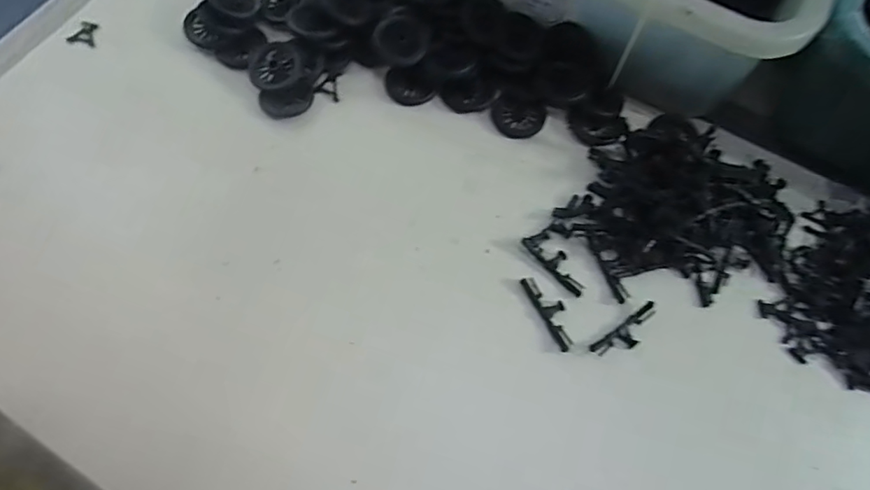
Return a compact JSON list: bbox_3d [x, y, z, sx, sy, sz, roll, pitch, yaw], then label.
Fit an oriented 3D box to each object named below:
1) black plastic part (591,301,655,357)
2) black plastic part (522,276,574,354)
[{"bbox_3d":[0.115,0.053,0.330,0.047,0.005,0.015,-33,73,-14],"label":"black plastic part"},{"bbox_3d":[0.071,0.039,0.336,0.016,0.004,0.049,-26,71,-12],"label":"black plastic part"}]

